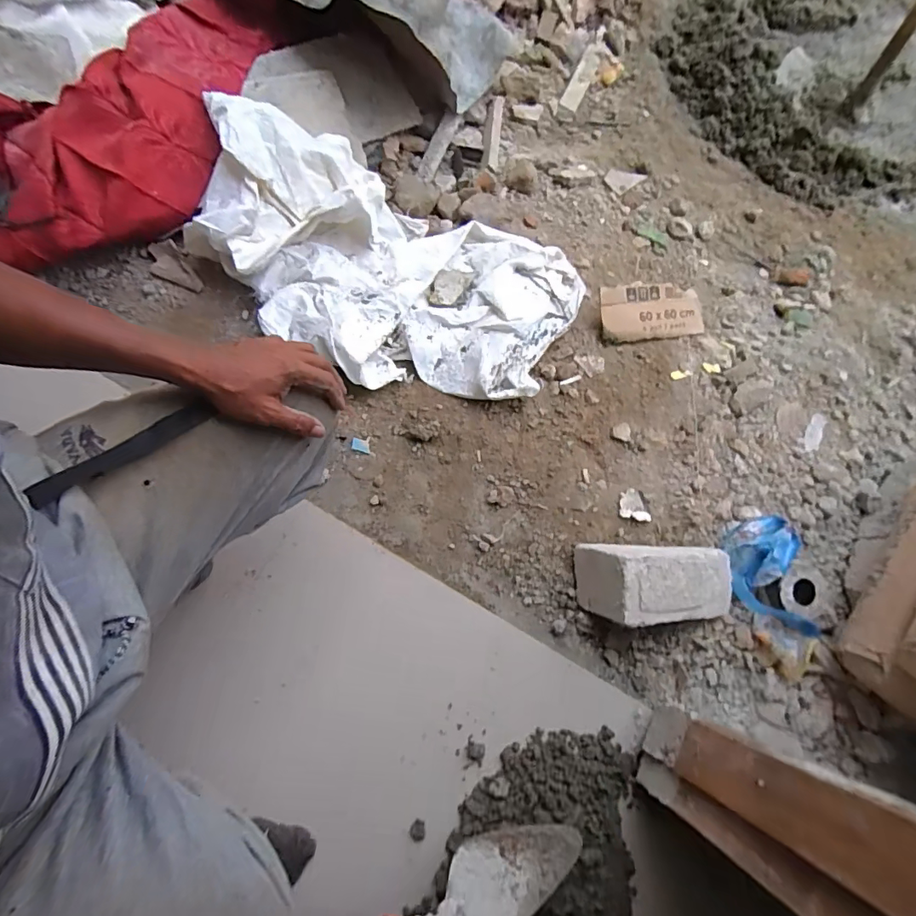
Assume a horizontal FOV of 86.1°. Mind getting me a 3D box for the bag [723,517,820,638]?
[{"bbox_3d":[0.486,0.177,0.761,0.121,0.056,0.184,3,69,-3],"label":"bag"}]

